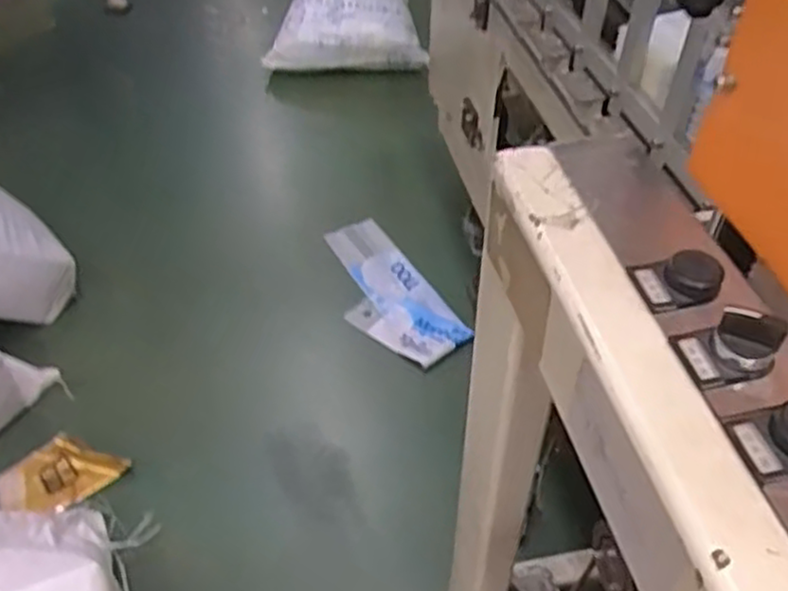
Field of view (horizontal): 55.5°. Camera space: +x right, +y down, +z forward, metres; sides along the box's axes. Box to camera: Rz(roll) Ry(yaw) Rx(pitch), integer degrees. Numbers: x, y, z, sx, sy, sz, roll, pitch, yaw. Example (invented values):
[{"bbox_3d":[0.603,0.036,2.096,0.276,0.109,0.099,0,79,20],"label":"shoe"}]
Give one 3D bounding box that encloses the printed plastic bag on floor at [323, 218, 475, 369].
[{"bbox_3d":[-0.018,-0.009,1.626,0.188,0.027,0.455,-23,50,-20],"label":"printed plastic bag on floor"}]

